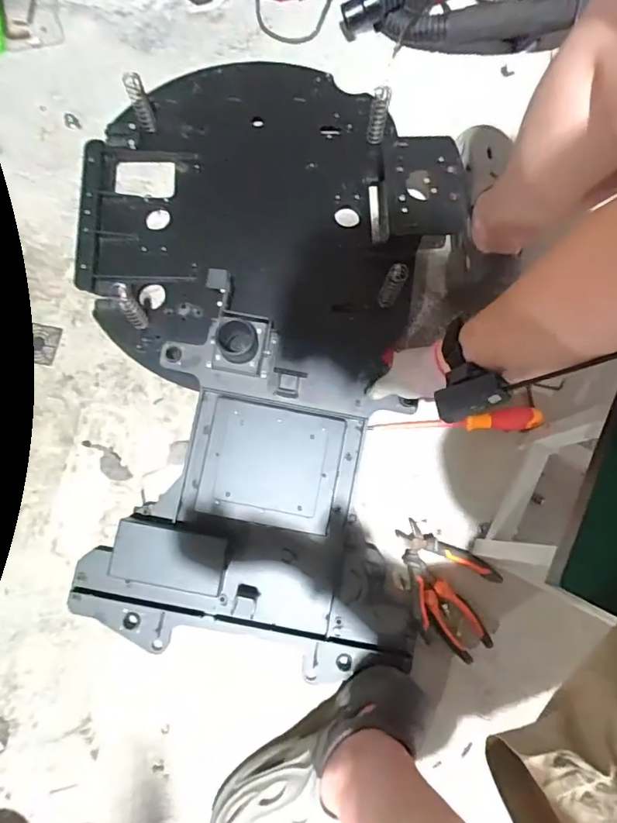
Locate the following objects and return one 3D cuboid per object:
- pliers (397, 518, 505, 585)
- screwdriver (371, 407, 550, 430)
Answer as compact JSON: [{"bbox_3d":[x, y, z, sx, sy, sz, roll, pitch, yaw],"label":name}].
[{"bbox_3d":[0.196,0.197,0.705,0.151,0.026,0.033,30,82,2],"label":"pliers"},{"bbox_3d":[0.215,0.019,0.744,0.246,0.025,0.030,-5,82,-3],"label":"screwdriver"}]

